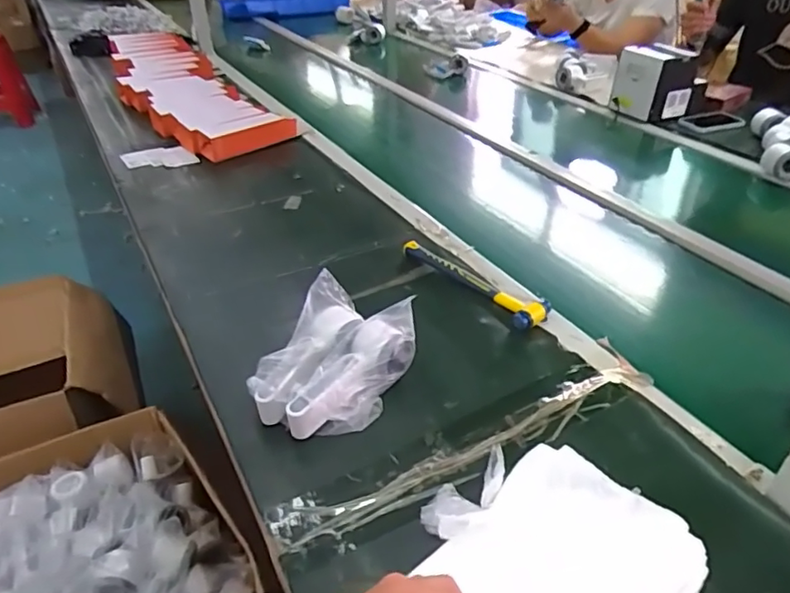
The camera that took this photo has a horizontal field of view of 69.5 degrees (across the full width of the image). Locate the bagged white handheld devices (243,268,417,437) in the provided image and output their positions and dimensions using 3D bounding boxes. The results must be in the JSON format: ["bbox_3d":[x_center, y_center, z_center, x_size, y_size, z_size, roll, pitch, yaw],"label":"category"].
[{"bbox_3d":[-0.069,0.075,0.631,0.128,0.093,0.168,19,42,26],"label":"bagged white handheld devices"}]

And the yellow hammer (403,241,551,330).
[{"bbox_3d":[0.110,-0.027,0.804,0.060,0.022,0.235,-28,44,-27],"label":"yellow hammer"}]

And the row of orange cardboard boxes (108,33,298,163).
[{"bbox_3d":[-0.603,-0.582,1.541,0.279,0.077,1.062,-21,41,-25],"label":"row of orange cardboard boxes"}]

